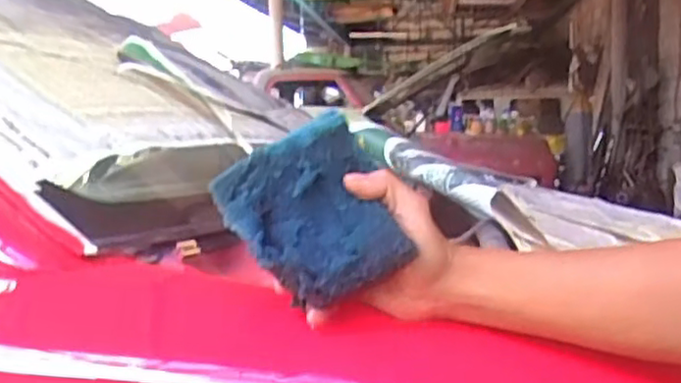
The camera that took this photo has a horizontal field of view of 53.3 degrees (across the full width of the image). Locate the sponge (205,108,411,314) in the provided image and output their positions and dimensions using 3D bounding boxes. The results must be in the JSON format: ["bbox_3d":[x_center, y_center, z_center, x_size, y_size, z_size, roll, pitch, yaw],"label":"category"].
[{"bbox_3d":[-0.019,0.015,0.429,0.094,0.103,0.016,-30,-6,7],"label":"sponge"}]

